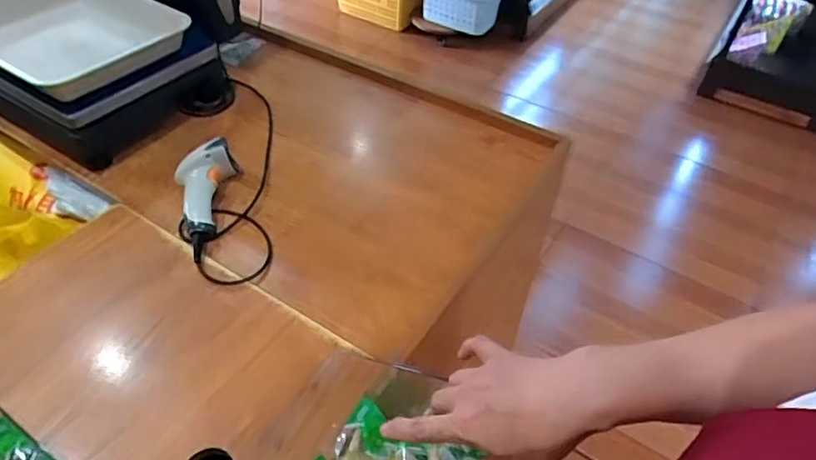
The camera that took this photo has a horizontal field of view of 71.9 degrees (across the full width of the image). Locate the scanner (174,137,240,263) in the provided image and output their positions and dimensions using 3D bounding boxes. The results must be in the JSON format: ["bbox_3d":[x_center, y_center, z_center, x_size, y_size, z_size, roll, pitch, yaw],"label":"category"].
[{"bbox_3d":[-0.295,-0.041,0.792,0.074,0.058,0.188,1,59,-2],"label":"scanner"}]

